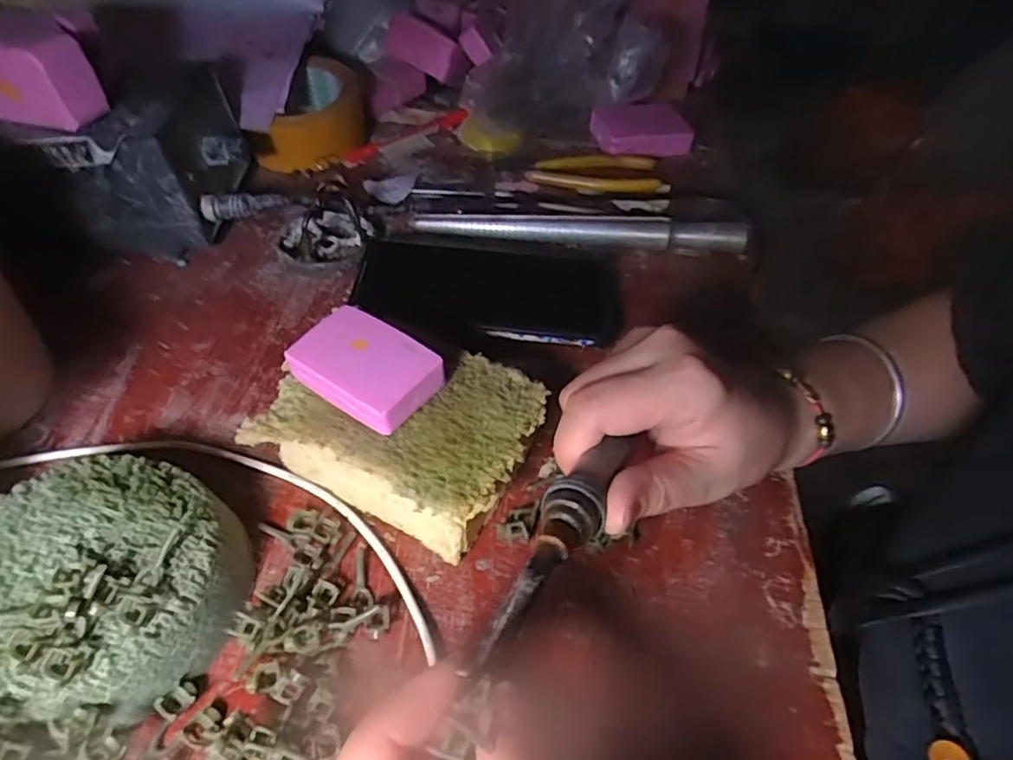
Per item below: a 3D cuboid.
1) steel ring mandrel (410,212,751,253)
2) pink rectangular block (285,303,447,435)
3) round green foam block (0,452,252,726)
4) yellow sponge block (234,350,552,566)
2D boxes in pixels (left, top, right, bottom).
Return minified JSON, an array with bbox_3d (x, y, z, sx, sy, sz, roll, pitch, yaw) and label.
[{"bbox_3d":[0.054,-0.112,0.444,0.239,0.020,0.020,4,49,0],"label":"steel ring mandrel"},{"bbox_3d":[-0.066,-0.005,0.290,0.070,0.020,0.046,30,54,21],"label":"pink rectangular block"},{"bbox_3d":[-0.165,0.081,0.246,0.101,0.053,0.098,2,49,-2],"label":"round green foam block"},{"bbox_3d":[-0.054,0.028,0.305,0.127,0.043,0.097,19,51,13],"label":"yellow sponge block"}]

